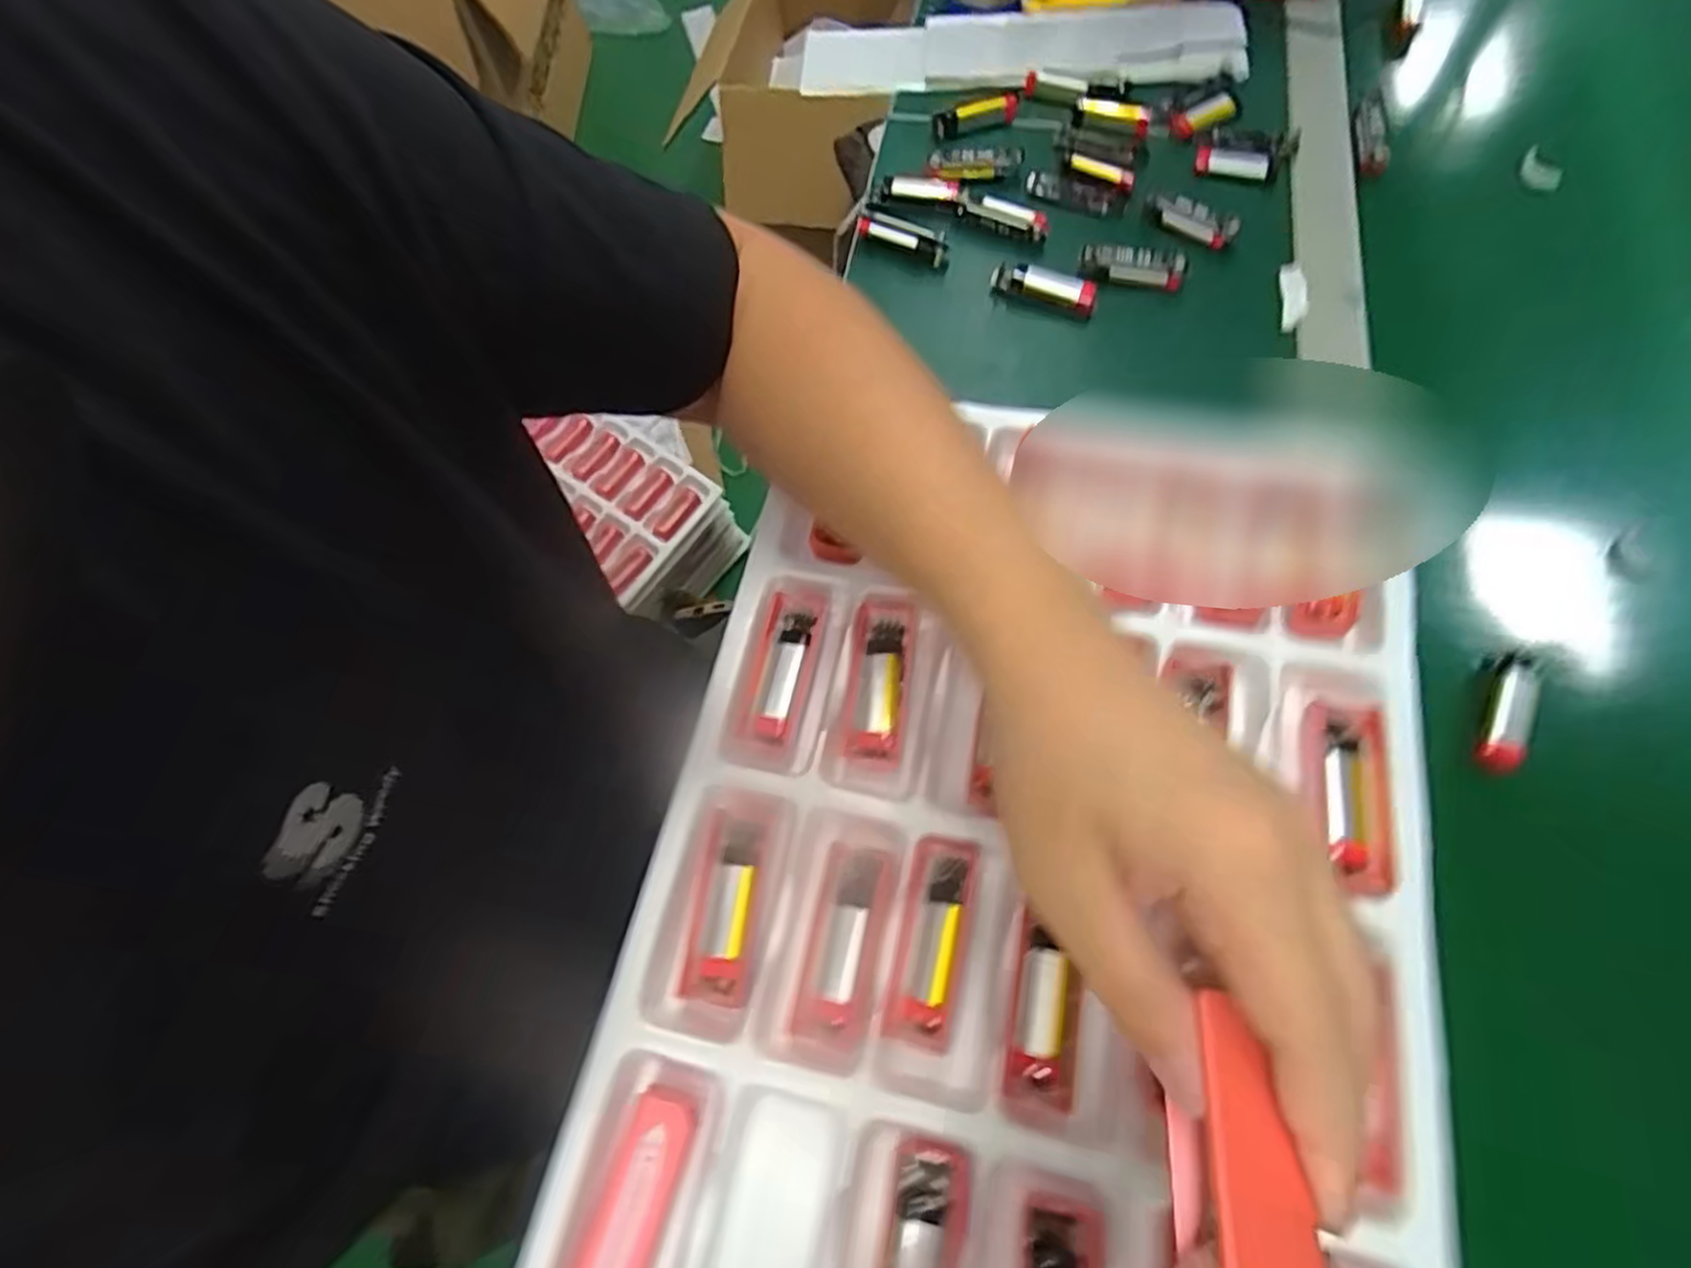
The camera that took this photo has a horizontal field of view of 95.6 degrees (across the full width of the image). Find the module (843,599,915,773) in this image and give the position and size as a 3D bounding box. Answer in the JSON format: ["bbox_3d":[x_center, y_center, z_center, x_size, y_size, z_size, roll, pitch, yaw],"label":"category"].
[{"bbox_3d":[0.017,0.022,0.369,0.028,0.010,0.082,3,67,6],"label":"module"}]

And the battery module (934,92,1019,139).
[{"bbox_3d":[0.098,-0.387,0.570,0.063,0.013,0.020,-18,66,-3],"label":"battery module"}]

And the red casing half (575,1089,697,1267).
[{"bbox_3d":[-0.081,0.217,0.288,0.024,0.013,0.079,15,69,11],"label":"red casing half"}]

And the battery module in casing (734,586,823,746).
[{"bbox_3d":[-0.031,0.015,0.374,0.028,0.008,0.076,11,68,10],"label":"battery module in casing"}]

